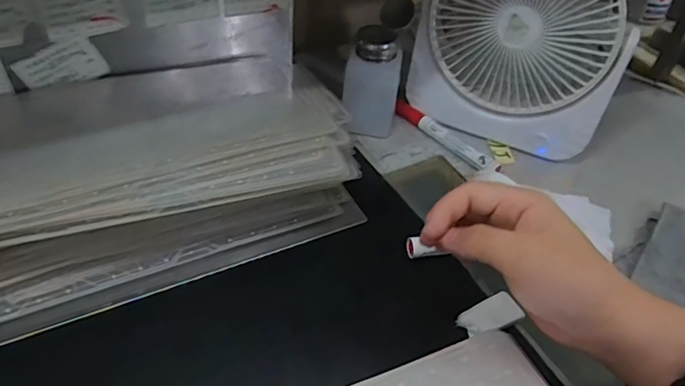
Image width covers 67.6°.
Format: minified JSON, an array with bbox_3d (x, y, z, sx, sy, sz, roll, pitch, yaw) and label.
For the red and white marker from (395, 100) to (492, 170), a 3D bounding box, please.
[{"bbox_3d":[0.101,-0.057,0.525,0.016,0.021,0.119,-29,53,-31],"label":"red and white marker"}]

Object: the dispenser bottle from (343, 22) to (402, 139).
[{"bbox_3d":[0.030,-0.108,0.502,0.051,0.095,0.052,15,44,10],"label":"dispenser bottle"}]

